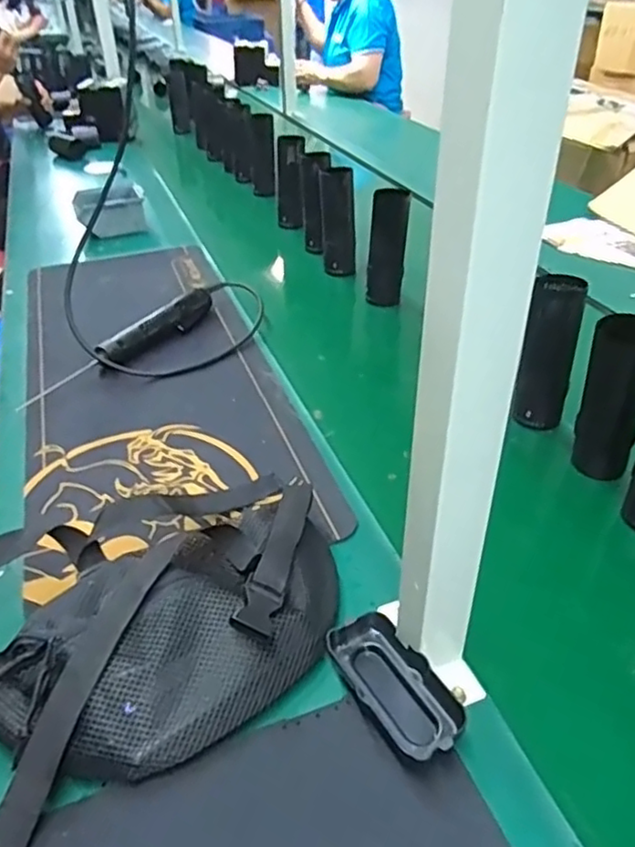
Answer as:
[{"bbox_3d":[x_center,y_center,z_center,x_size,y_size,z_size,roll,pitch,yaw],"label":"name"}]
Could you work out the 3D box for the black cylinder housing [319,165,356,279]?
[{"bbox_3d":[0.034,-0.332,1.072,0.053,0.173,0.068,-4,11,-3],"label":"black cylinder housing"}]

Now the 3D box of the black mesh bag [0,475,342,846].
[{"bbox_3d":[-0.122,0.134,0.498,0.301,0.076,0.226,-22,40,-25],"label":"black mesh bag"}]

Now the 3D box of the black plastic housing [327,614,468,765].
[{"bbox_3d":[0.054,0.182,0.451,0.051,0.022,0.109,-21,40,-24],"label":"black plastic housing"}]

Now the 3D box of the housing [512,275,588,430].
[{"bbox_3d":[0.255,-0.074,0.712,0.054,0.160,0.061,13,39,19],"label":"housing"}]

